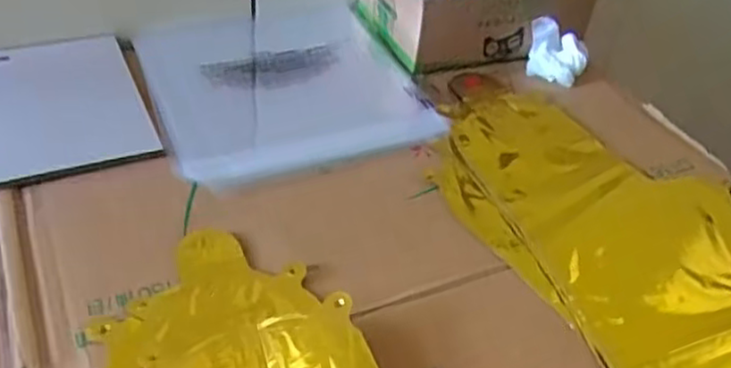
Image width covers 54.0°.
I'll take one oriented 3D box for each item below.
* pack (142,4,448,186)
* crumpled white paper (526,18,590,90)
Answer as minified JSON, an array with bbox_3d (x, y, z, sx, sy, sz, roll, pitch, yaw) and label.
[{"bbox_3d":[-0.068,-0.085,0.596,0.209,0.013,0.211,-14,46,-21],"label":"pack"},{"bbox_3d":[0.170,-0.118,0.633,0.053,0.035,0.041,12,42,6],"label":"crumpled white paper"}]

